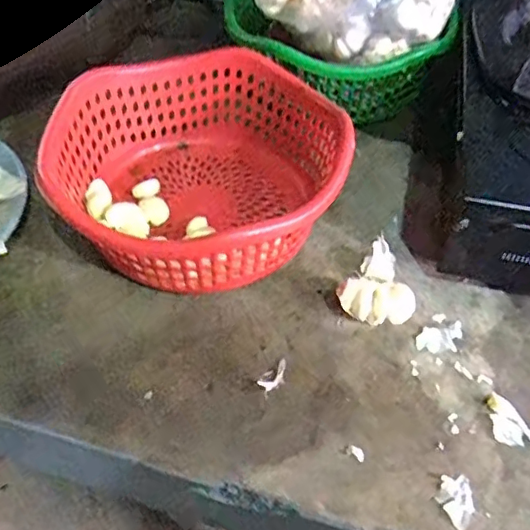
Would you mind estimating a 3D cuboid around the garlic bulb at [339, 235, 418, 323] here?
[{"bbox_3d":[0.086,0.016,0.400,0.049,0.035,0.063,23,51,19],"label":"garlic bulb"}]

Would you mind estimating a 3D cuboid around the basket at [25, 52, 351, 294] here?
[{"bbox_3d":[-0.055,-0.074,0.444,0.212,0.094,0.205,-20,51,-19],"label":"basket"}]

